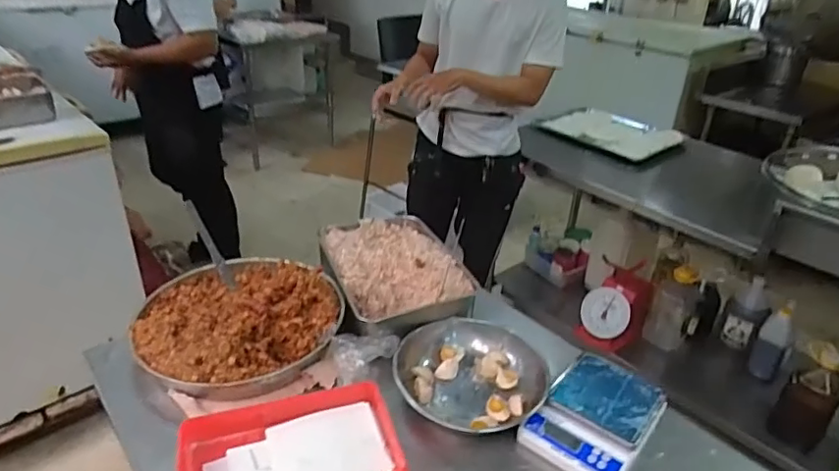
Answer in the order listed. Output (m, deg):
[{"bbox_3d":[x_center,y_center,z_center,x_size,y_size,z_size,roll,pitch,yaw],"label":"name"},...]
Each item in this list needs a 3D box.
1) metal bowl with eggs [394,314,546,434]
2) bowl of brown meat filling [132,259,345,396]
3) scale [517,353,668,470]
[{"bbox_3d":[0.083,0.229,0.928,0.222,0.067,0.215,2,30,-1],"label":"metal bowl with eggs"},{"bbox_3d":[-0.326,0.145,1.015,0.336,0.074,0.339,2,30,-1],"label":"bowl of brown meat filling"},{"bbox_3d":[0.276,0.281,0.867,0.151,0.051,0.232,25,37,34],"label":"scale"}]

